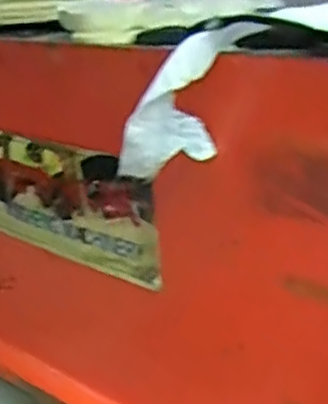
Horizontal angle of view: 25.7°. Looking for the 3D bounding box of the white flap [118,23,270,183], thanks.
[{"bbox_3d":[0.018,-0.061,0.444,0.096,0.086,0.030,-15,23,-29],"label":"white flap"}]

